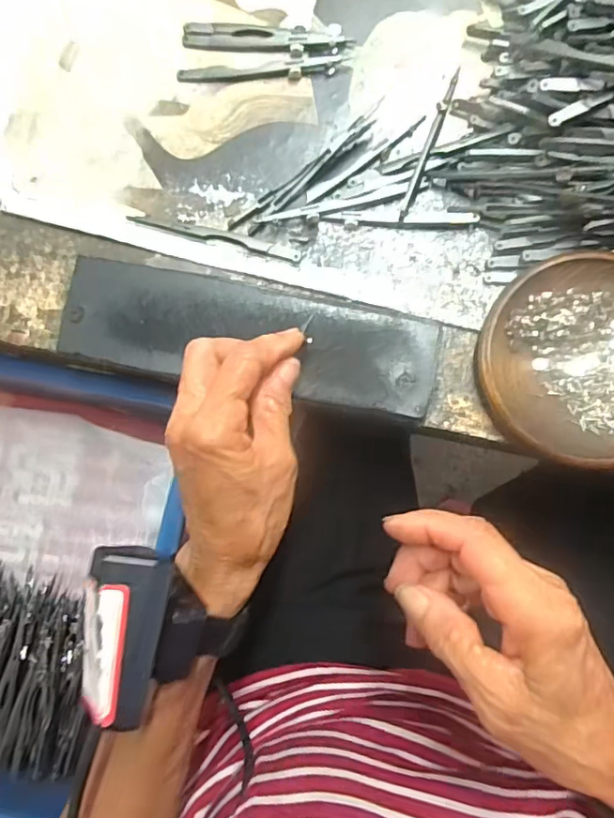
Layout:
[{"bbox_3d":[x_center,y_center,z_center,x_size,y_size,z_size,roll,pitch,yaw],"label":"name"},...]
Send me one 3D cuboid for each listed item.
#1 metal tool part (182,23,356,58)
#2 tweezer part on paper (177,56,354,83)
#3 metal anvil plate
[{"bbox_3d":[-0.026,-0.234,0.336,0.104,0.004,0.021,3,82,3],"label":"metal tool part"},{"bbox_3d":[-0.026,-0.211,0.331,0.107,0.004,0.013,-3,82,2],"label":"tweezer part on paper"},{"bbox_3d":[-0.034,-0.042,0.305,0.212,0.012,0.060,11,83,4],"label":"metal anvil plate"}]

